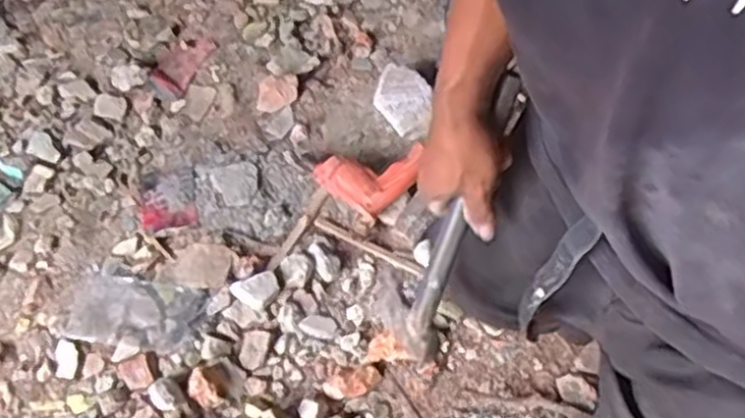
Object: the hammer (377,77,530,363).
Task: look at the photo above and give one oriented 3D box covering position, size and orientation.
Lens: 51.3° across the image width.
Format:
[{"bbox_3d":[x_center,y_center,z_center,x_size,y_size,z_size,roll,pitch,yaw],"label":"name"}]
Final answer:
[{"bbox_3d":[0.067,0.012,0.660,0.085,0.277,0.038,36,33,21],"label":"hammer"}]

